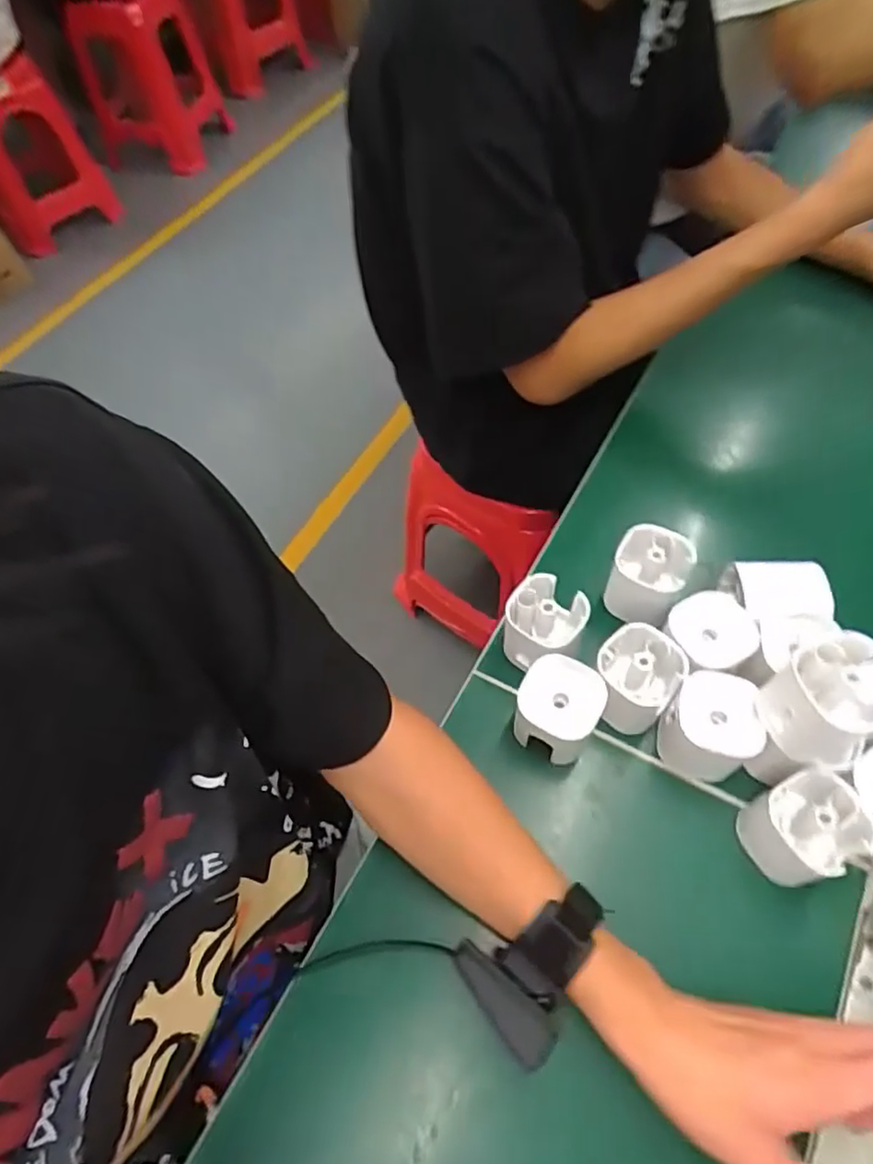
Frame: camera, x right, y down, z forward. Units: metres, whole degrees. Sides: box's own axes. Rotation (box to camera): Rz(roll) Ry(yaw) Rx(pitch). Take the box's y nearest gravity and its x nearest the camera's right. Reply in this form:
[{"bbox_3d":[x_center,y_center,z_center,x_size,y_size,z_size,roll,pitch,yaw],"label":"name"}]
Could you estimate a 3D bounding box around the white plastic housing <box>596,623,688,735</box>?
[{"bbox_3d":[0.142,0.072,0.455,0.056,0.065,0.055,-2,58,3],"label":"white plastic housing"}]

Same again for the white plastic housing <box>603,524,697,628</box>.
[{"bbox_3d":[0.161,-0.001,0.487,0.055,0.054,0.068,27,63,19],"label":"white plastic housing"}]

